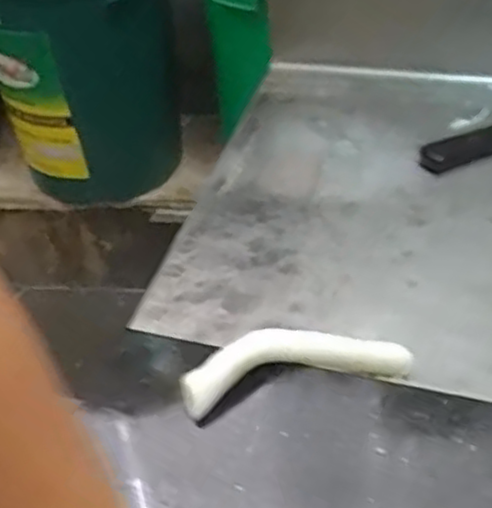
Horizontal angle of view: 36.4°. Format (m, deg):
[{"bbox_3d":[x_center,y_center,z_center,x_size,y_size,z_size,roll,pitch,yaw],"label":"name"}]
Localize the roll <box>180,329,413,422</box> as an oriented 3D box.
[{"bbox_3d":[0.038,0.080,0.563,0.174,0.032,0.039,-12,40,-8],"label":"roll"}]

